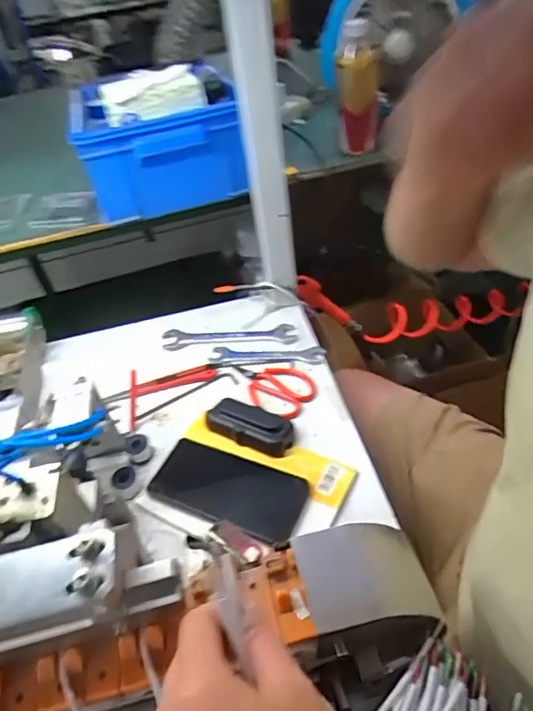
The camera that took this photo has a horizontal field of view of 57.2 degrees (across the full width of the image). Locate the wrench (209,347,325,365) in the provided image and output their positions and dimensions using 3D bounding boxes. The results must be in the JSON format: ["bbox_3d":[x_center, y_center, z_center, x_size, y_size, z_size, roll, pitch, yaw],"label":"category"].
[{"bbox_3d":[0.000,-0.003,0.680,0.157,0.007,0.031,3,45,9],"label":"wrench"}]

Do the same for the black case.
[{"bbox_3d":[-0.020,0.082,0.575,0.104,0.031,0.048,20,50,24],"label":"black case"}]

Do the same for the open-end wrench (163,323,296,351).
[{"bbox_3d":[-0.056,-0.028,0.719,0.197,0.006,0.043,-3,44,4],"label":"open-end wrench"}]

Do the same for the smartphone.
[{"bbox_3d":[-0.042,0.143,0.529,0.162,0.016,0.073,12,47,18],"label":"smartphone"}]

